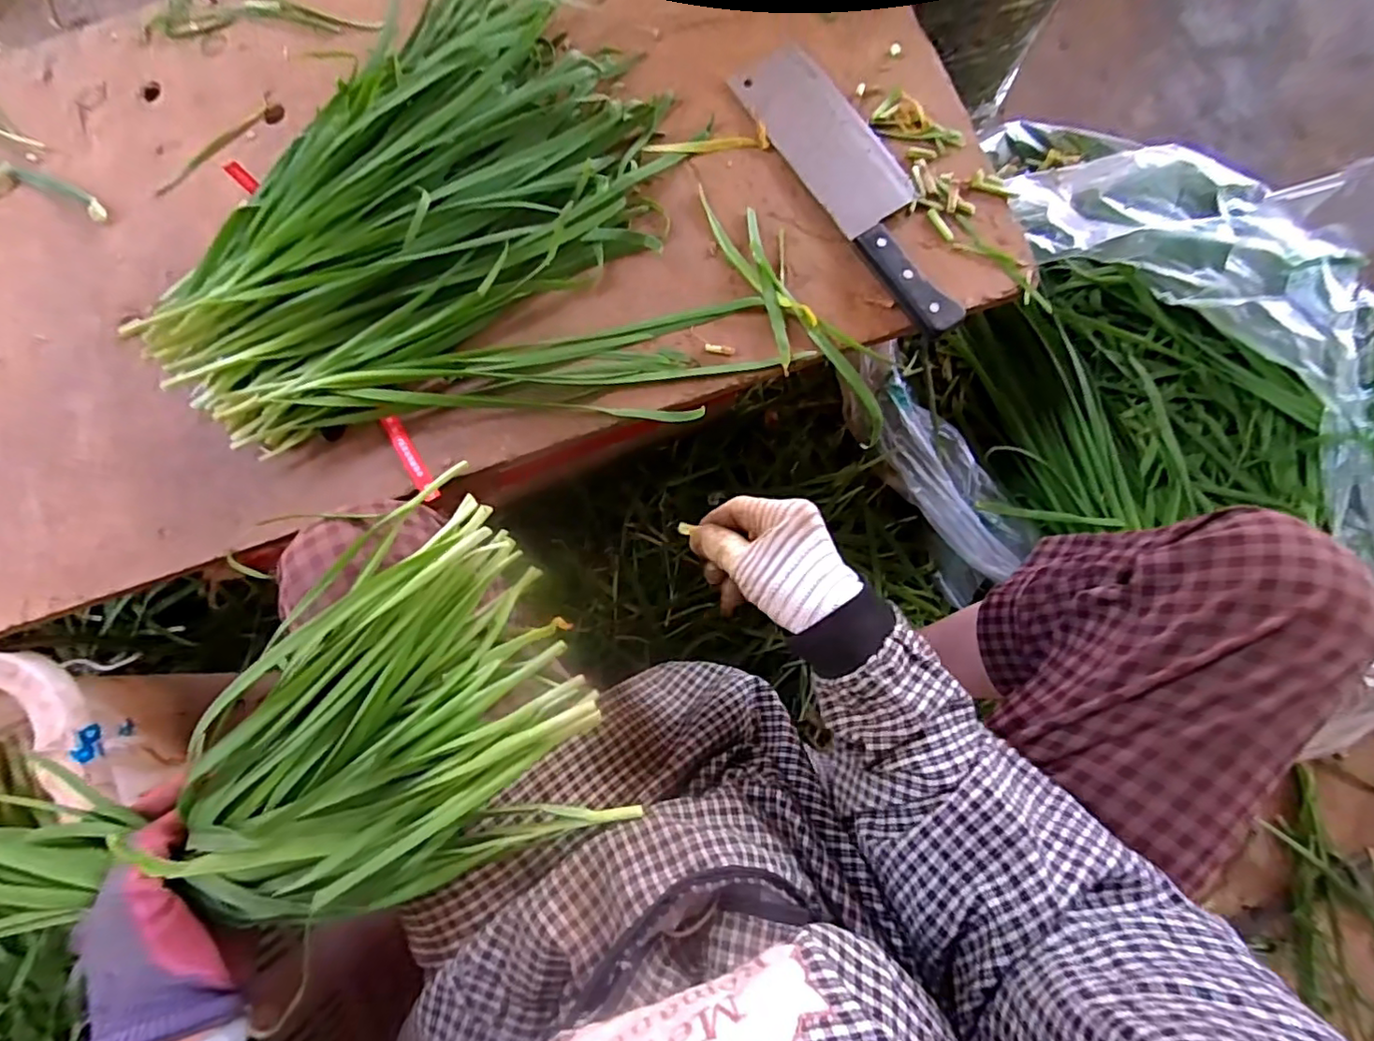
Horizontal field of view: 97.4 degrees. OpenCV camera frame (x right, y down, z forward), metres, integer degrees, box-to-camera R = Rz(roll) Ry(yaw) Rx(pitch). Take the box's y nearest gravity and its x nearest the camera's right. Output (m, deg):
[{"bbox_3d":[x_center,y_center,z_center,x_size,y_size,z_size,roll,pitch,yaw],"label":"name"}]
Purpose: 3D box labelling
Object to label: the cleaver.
[{"bbox_3d":[0.135,-0.264,0.463,0.072,0.017,0.270,-31,81,-5],"label":"cleaver"}]

